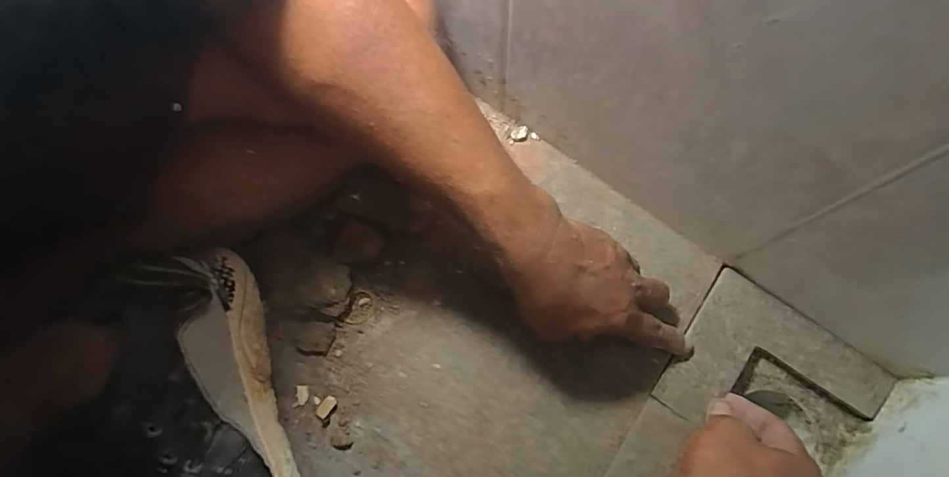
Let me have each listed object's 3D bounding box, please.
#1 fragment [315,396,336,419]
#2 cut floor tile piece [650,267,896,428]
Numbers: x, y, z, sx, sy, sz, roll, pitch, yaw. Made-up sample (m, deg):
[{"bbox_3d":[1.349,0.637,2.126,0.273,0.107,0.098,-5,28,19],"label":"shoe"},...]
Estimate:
[{"bbox_3d":[-0.126,0.143,0.412,0.010,0.004,0.019,34,76,10],"label":"fragment"},{"bbox_3d":[0.251,0.122,0.411,0.155,0.006,0.131,34,76,10],"label":"cut floor tile piece"}]

